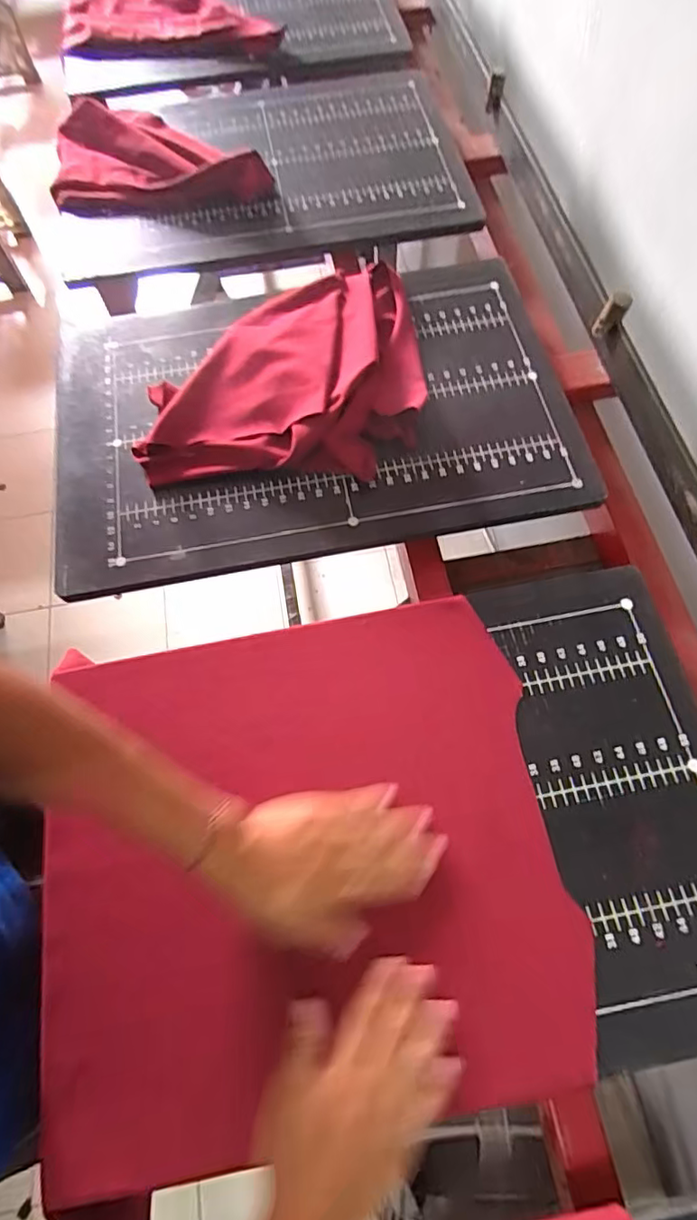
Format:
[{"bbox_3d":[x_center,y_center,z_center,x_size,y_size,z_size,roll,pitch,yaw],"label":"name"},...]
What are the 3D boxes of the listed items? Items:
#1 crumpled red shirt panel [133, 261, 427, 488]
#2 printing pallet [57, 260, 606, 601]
[{"bbox_3d":[-0.076,-0.300,0.670,0.322,0.047,0.320,-1,67,1],"label":"crumpled red shirt panel"},{"bbox_3d":[-0.048,-0.241,0.678,0.579,0.025,0.396,-10,67,-2],"label":"printing pallet"}]

